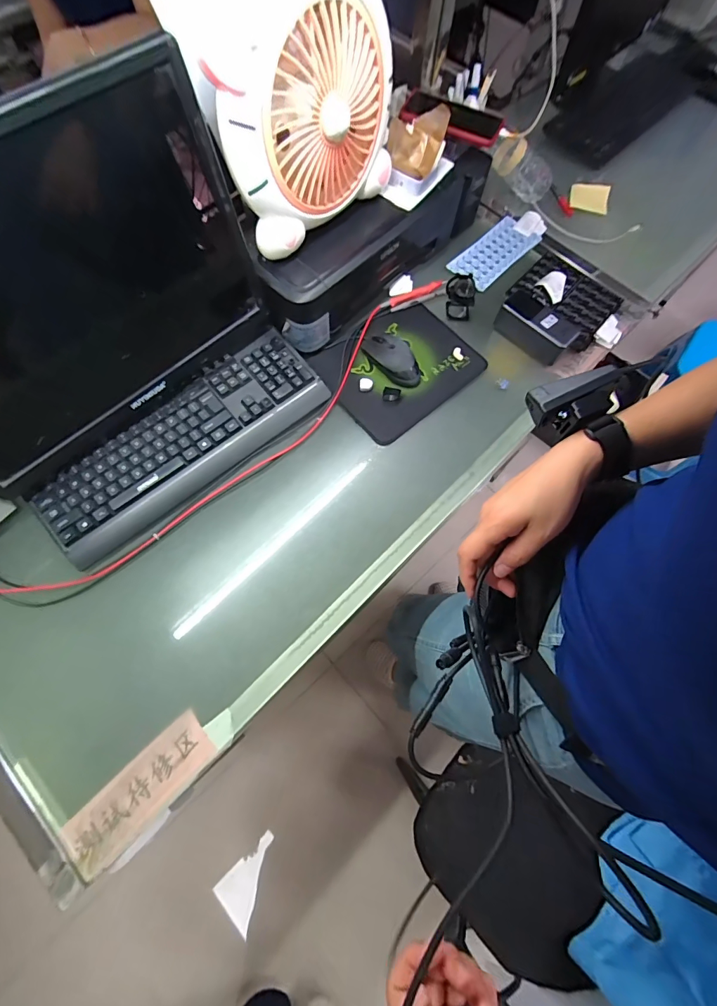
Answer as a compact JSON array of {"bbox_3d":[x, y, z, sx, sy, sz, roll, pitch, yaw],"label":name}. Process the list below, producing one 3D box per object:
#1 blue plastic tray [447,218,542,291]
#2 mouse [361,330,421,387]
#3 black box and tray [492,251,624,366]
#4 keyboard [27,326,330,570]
[{"bbox_3d":[0.267,-0.489,0.768,0.087,0.015,0.191,41,74,13],"label":"blue plastic tray"},{"bbox_3d":[0.056,-0.242,0.654,0.059,0.040,0.121,-37,75,-14],"label":"mouse"},{"bbox_3d":[0.356,-0.356,0.702,0.169,0.059,0.227,38,73,12],"label":"black box and tray"},{"bbox_3d":[-0.248,-0.090,0.584,0.428,0.041,0.143,-43,76,-15],"label":"keyboard"}]

